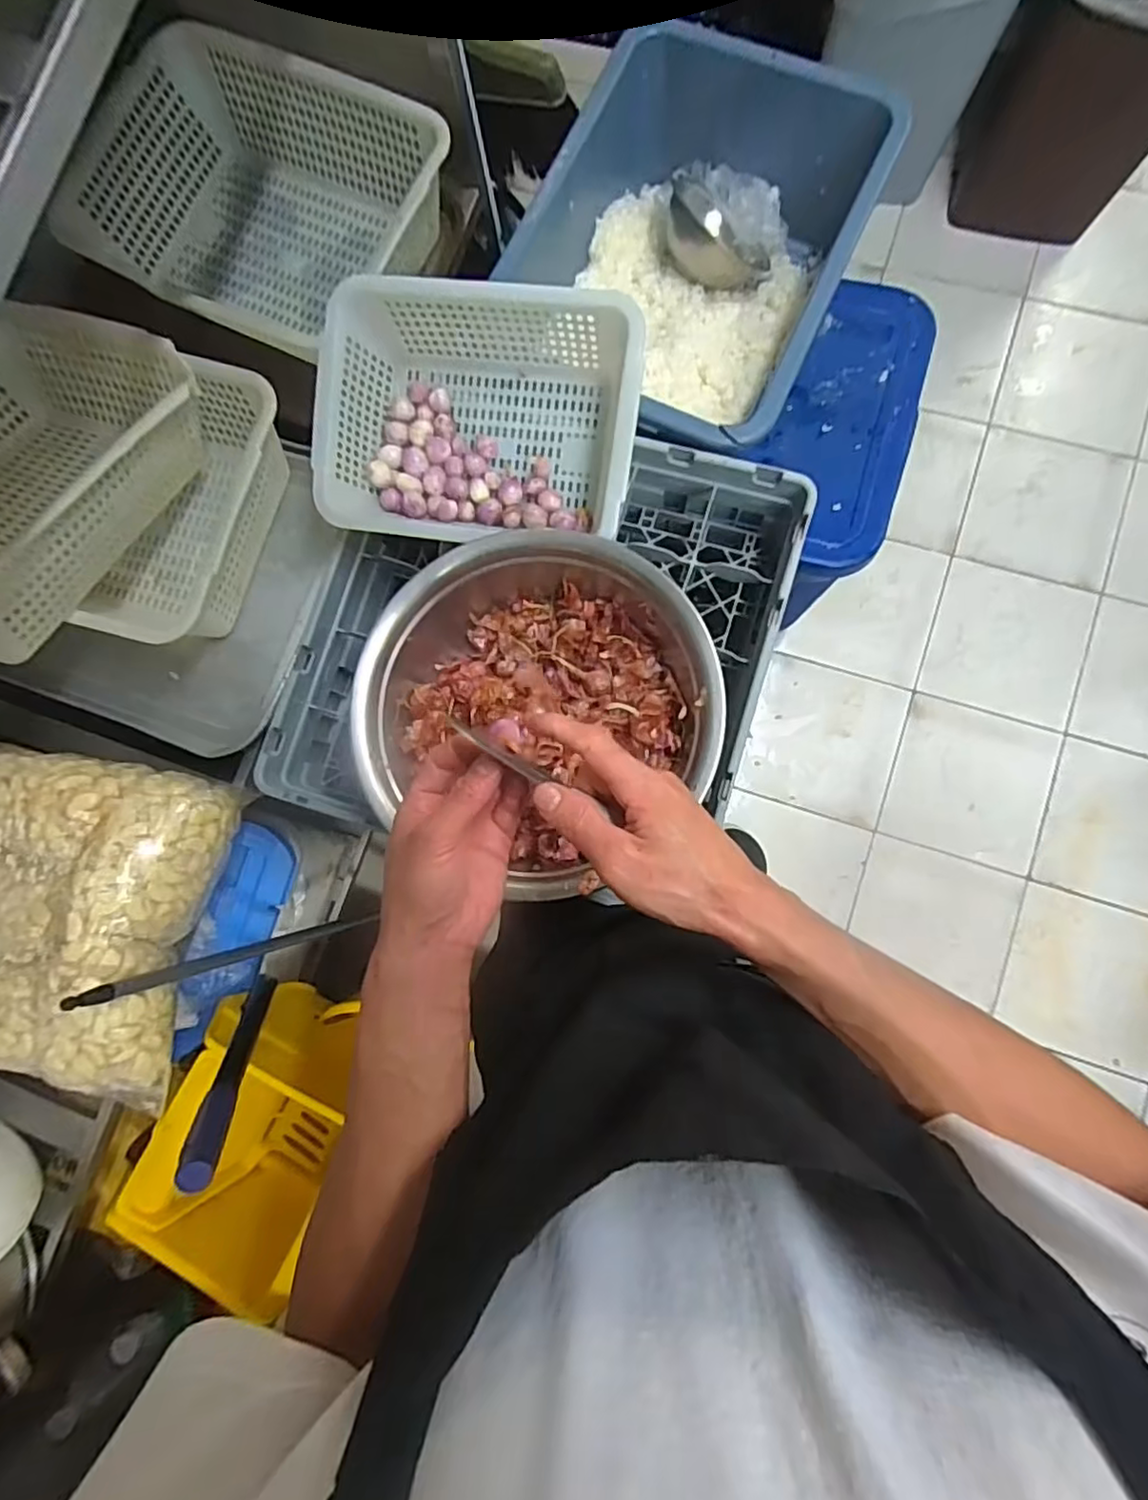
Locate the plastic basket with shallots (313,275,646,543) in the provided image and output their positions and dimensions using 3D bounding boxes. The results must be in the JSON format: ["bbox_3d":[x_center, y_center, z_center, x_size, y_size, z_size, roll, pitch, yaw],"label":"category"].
[{"bbox_3d":[-0.094,-0.345,0.653,0.317,0.108,0.248,8,84,5],"label":"plastic basket with shallots"}]

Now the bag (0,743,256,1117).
[{"bbox_3d":[-0.562,0.168,0.650,0.311,0.119,0.333,11,85,6],"label":"bag"}]

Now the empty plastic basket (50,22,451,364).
[{"bbox_3d":[-0.356,-0.636,0.759,0.372,0.122,0.291,26,86,7],"label":"empty plastic basket"}]

